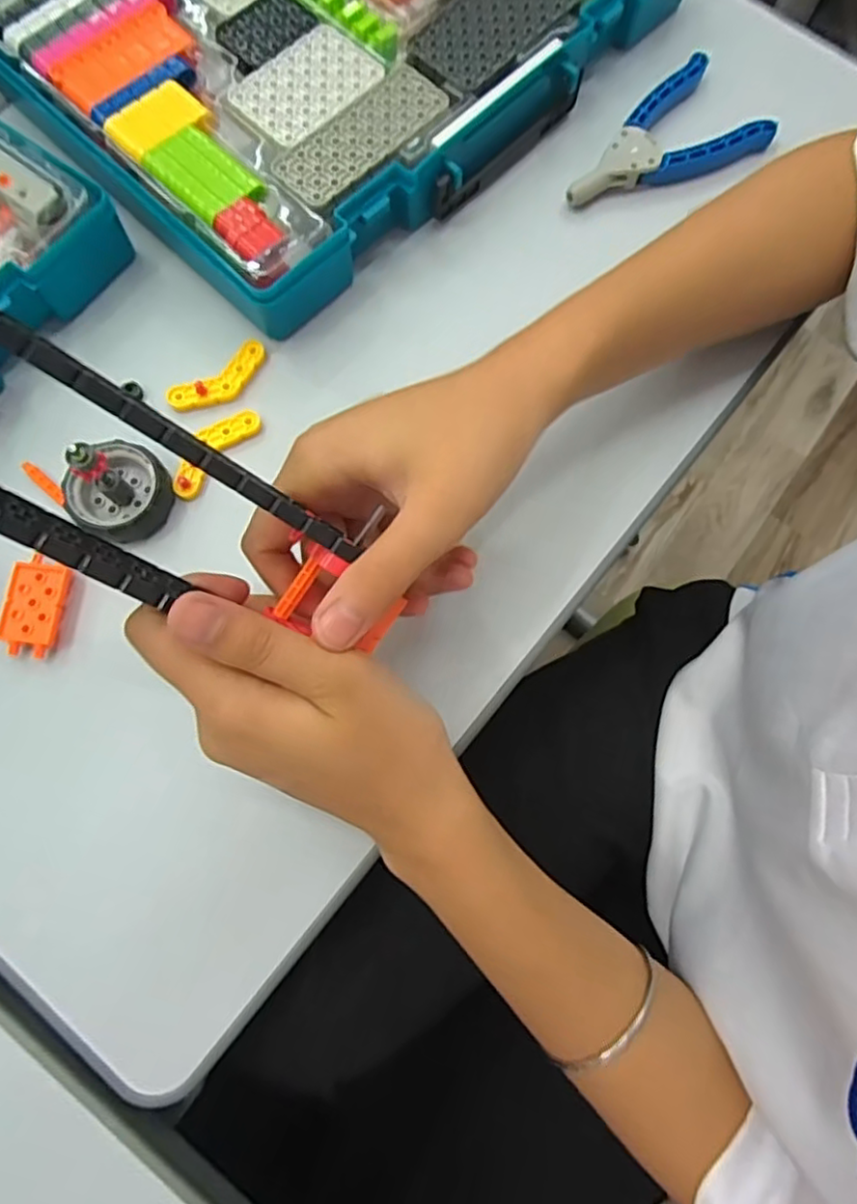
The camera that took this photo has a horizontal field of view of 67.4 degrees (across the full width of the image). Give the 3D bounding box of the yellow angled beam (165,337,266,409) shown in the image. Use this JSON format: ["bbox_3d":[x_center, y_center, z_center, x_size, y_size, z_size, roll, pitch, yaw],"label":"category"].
[{"bbox_3d":[-0.111,-0.119,0.345,0.057,0.008,0.022,-37,80,-10],"label":"yellow angled beam"}]

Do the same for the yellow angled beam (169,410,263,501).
[{"bbox_3d":[-0.113,-0.080,0.336,0.020,0.010,0.059,38,78,7],"label":"yellow angled beam"}]

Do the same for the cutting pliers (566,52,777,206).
[{"bbox_3d":[0.131,-0.276,0.380,0.125,0.021,0.065,-21,78,-7],"label":"cutting pliers"}]

